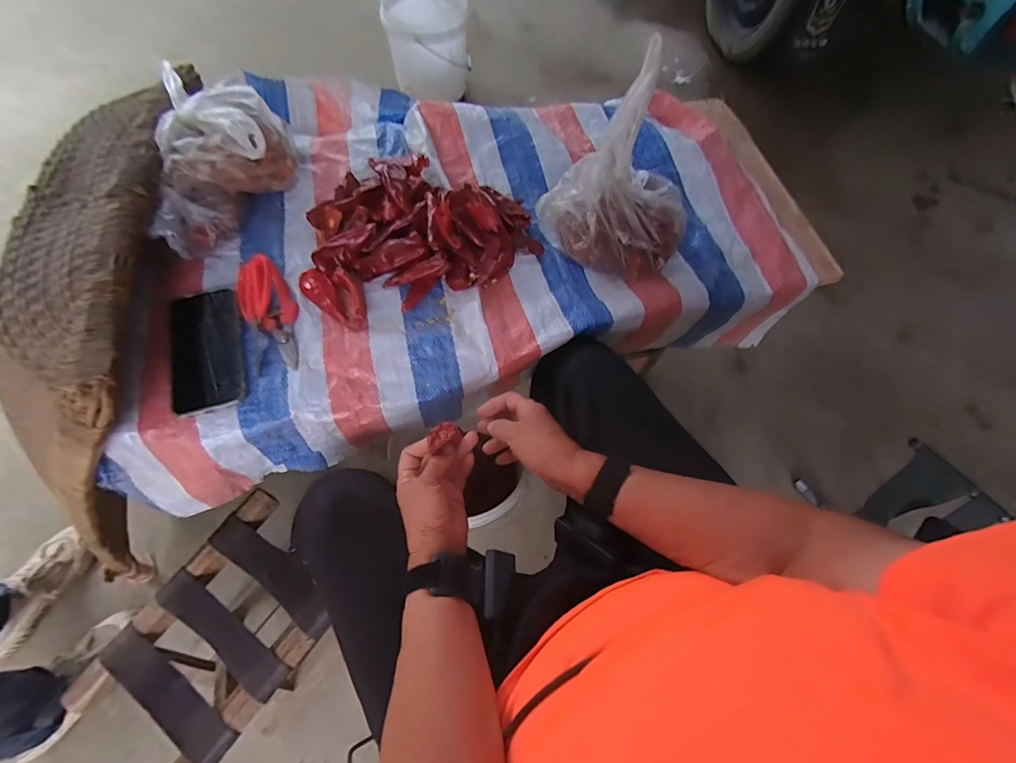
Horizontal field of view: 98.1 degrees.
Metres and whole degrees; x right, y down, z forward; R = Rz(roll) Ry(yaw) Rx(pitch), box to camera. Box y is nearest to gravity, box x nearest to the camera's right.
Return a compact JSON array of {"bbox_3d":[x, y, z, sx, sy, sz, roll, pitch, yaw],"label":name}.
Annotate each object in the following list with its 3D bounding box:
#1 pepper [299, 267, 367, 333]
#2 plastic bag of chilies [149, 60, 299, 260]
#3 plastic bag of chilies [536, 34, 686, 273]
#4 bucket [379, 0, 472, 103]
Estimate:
[{"bbox_3d":[-0.215,-0.114,0.565,0.105,0.024,0.063,40,71,14],"label":"pepper"},{"bbox_3d":[-0.377,-0.284,0.583,0.153,0.119,0.240,-2,67,-3],"label":"plastic bag of chilies"},{"bbox_3d":[0.149,-0.248,0.549,0.180,0.189,0.146,28,69,9],"label":"plastic bag of chilies"},{"bbox_3d":[-0.245,-1.032,1.366,0.241,0.241,0.241,1,67,-2],"label":"bucket"}]

